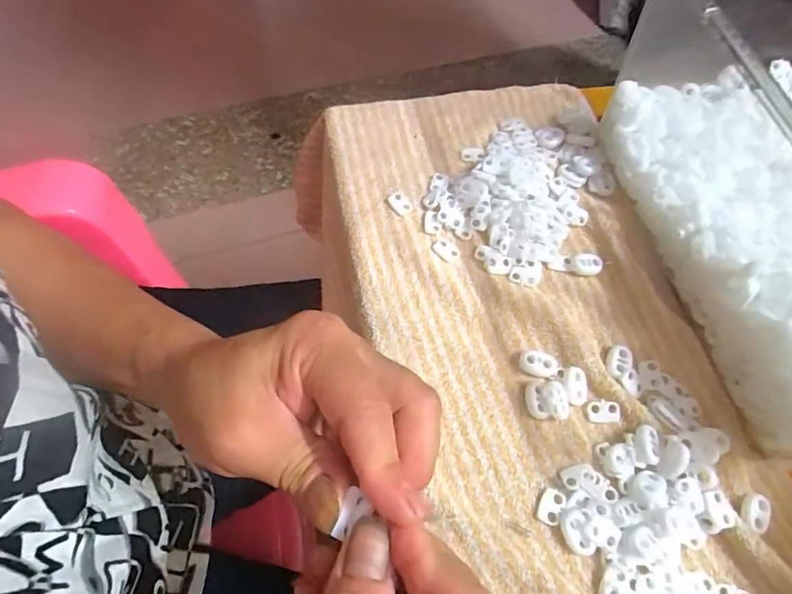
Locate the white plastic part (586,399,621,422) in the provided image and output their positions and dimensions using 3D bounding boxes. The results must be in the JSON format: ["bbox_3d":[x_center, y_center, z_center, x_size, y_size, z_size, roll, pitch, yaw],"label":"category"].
[{"bbox_3d":[0.124,0.069,0.292,0.019,0.005,0.012,4,67,-4],"label":"white plastic part"}]

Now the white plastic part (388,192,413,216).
[{"bbox_3d":[0.003,-0.067,0.350,0.012,0.004,0.020,-40,77,-19],"label":"white plastic part"}]

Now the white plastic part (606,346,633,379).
[{"bbox_3d":[0.139,0.040,0.304,0.014,0.004,0.022,22,67,3],"label":"white plastic part"}]

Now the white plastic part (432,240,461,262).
[{"bbox_3d":[0.035,-0.032,0.334,0.012,0.004,0.018,-40,77,-19],"label":"white plastic part"}]

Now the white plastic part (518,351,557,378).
[{"bbox_3d":[0.088,0.041,0.301,0.022,0.004,0.015,14,67,-1],"label":"white plastic part"}]

